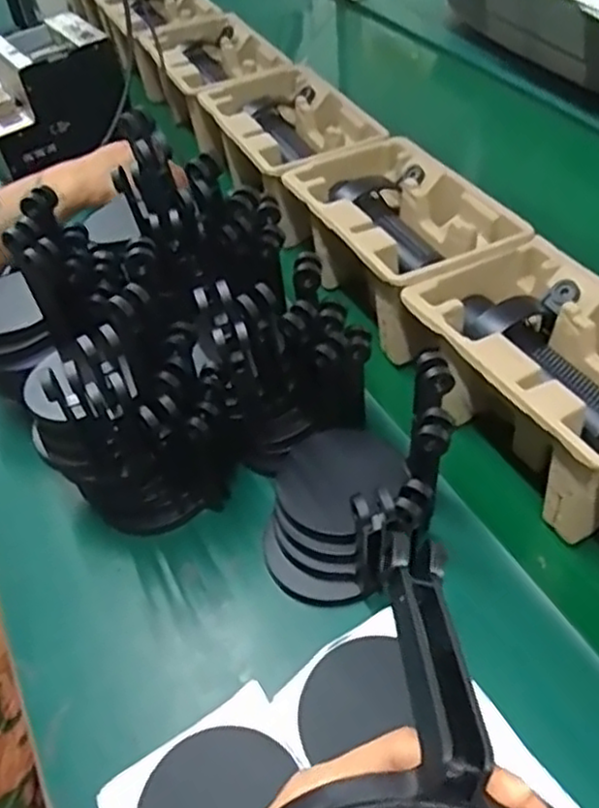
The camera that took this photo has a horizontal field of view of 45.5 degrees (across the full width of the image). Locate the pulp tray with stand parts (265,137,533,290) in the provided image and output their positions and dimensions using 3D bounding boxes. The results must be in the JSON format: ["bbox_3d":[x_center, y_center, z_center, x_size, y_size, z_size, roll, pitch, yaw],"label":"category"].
[{"bbox_3d":[0.091,-0.171,0.705,0.158,0.100,0.240,-24,53,-14],"label":"pulp tray with stand parts"}]

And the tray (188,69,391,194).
[{"bbox_3d":[-0.019,-0.329,0.854,0.151,0.065,0.259,-23,53,-14],"label":"tray"}]

